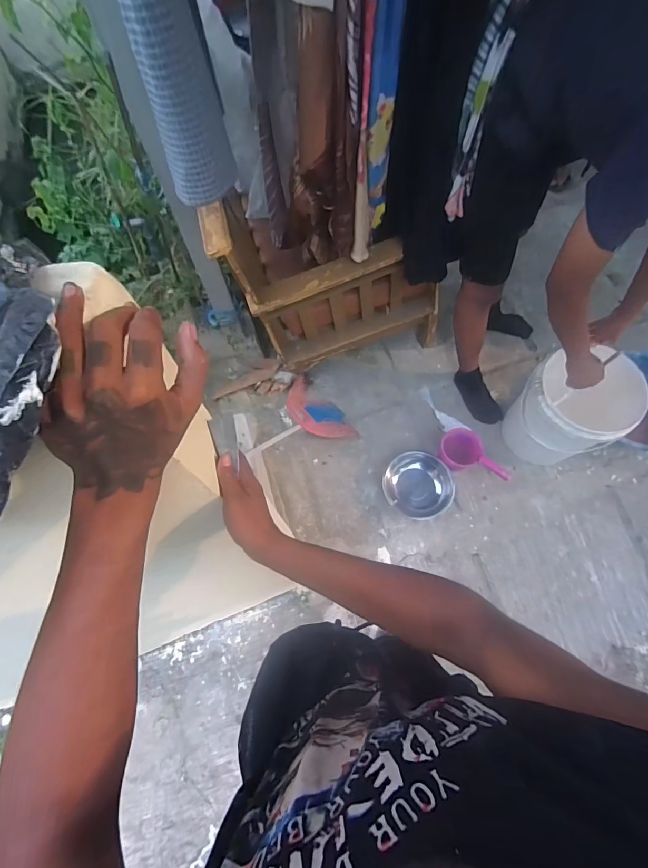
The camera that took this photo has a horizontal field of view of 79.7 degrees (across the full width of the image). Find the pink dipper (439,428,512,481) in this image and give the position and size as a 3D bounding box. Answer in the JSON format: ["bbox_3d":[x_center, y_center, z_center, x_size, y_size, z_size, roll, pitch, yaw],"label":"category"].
[{"bbox_3d":[0.529,0.077,1.345,0.248,0.110,0.108,19,66,12],"label":"pink dipper"}]

